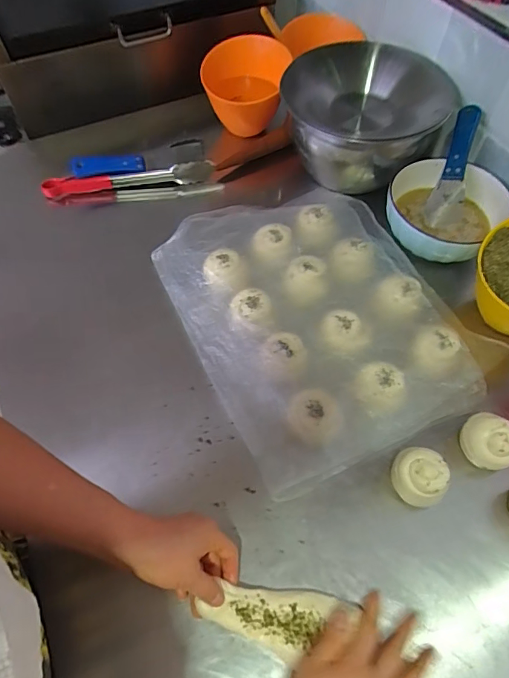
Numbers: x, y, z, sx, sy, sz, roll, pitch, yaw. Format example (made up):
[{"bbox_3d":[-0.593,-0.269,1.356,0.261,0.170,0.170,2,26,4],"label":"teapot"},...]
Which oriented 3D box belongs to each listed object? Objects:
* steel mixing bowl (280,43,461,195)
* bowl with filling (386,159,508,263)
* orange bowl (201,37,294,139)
[{"bbox_3d":[0.184,-0.377,0.733,0.255,0.145,0.229,13,60,7],"label":"steel mixing bowl"},{"bbox_3d":[0.275,-0.195,0.657,0.148,0.062,0.176,28,63,15],"label":"bowl with filling"},{"bbox_3d":[-0.011,-0.459,0.800,0.150,0.115,0.148,0,59,0],"label":"orange bowl"}]

